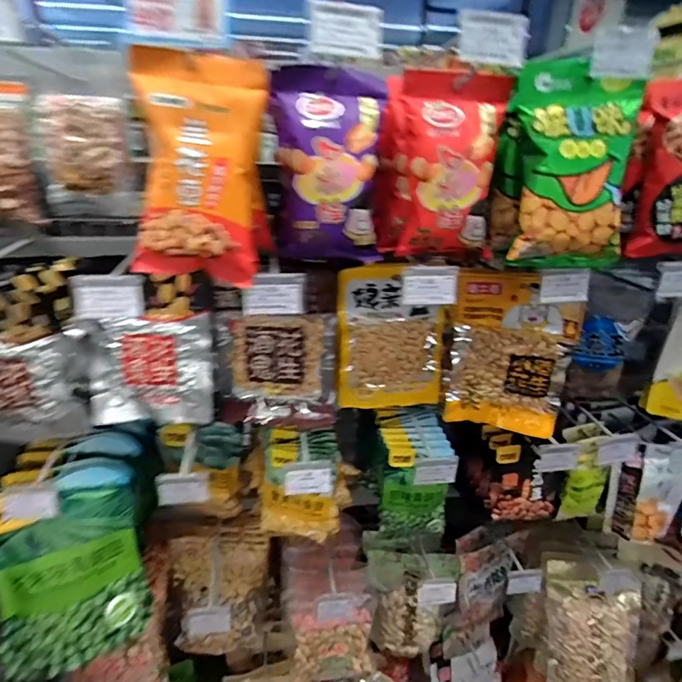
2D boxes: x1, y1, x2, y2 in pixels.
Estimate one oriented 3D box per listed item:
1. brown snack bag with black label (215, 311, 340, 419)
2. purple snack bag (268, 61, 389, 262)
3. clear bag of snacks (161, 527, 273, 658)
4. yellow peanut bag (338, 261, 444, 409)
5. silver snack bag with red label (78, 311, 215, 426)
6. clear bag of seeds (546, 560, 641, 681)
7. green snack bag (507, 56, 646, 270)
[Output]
[{"bbox_3d":[-0.092,0.029,0.670,0.170,0.134,0.047,1,27,-3],"label":"brown snack bag with black label"},{"bbox_3d":[-0.012,-0.185,0.521,0.116,0.192,0.064,0,27,-4],"label":"purple snack bag"},{"bbox_3d":[-0.229,0.473,0.892,0.182,0.200,0.114,0,27,-5],"label":"clear bag of snacks"},{"bbox_3d":[0.074,-0.002,0.681,0.157,0.217,0.028,-4,27,-12],"label":"yellow peanut bag"},{"bbox_3d":[-0.258,0.040,0.639,0.163,0.141,0.048,0,27,-5],"label":"silver snack bag with red label"},{"bbox_3d":[0.460,0.527,0.845,0.164,0.248,0.052,1,-10,5],"label":"clear bag of seeds"},{"bbox_3d":[0.244,-0.179,0.502,0.133,0.188,0.086,9,27,12],"label":"green snack bag"}]

